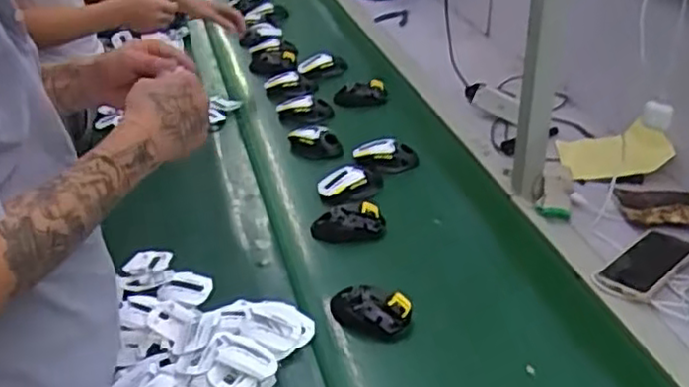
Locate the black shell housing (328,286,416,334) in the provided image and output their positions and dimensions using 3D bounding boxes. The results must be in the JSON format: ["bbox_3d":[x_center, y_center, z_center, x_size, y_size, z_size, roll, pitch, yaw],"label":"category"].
[{"bbox_3d":[0.033,0.162,0.974,0.112,0.034,0.060,11,36,19],"label":"black shell housing"}]

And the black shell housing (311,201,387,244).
[{"bbox_3d":[0.006,0.048,1.161,0.119,0.024,0.082,-1,34,2],"label":"black shell housing"}]

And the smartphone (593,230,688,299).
[{"bbox_3d":[0.439,0.102,1.021,0.155,0.012,0.084,-37,38,-30],"label":"smartphone"}]

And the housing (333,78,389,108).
[{"bbox_3d":[0.038,-0.229,1.583,0.121,0.034,0.078,-2,34,2],"label":"housing"}]

